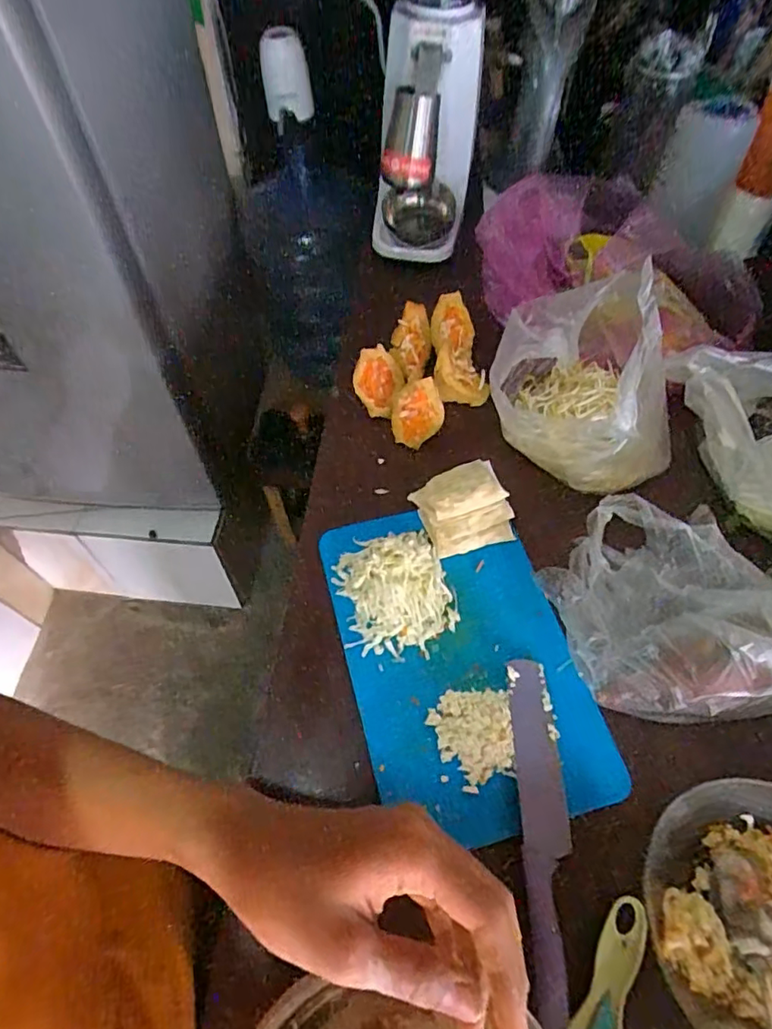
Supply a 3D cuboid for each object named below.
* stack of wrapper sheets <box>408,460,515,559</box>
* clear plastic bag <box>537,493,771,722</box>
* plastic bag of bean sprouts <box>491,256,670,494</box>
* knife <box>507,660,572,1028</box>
[{"bbox_3d":[0.073,-0.009,0.539,0.083,0.055,0.078,-14,59,-9],"label":"stack of wrapper sheets"},{"bbox_3d":[0.231,0.069,0.462,0.193,0.072,0.182,4,58,3],"label":"clear plastic bag"},{"bbox_3d":[0.190,-0.128,0.538,0.158,0.154,0.155,-8,58,-6],"label":"plastic bag of bean sprouts"},{"bbox_3d":[0.118,0.226,0.416,0.036,0.011,0.232,1,58,0],"label":"knife"}]

